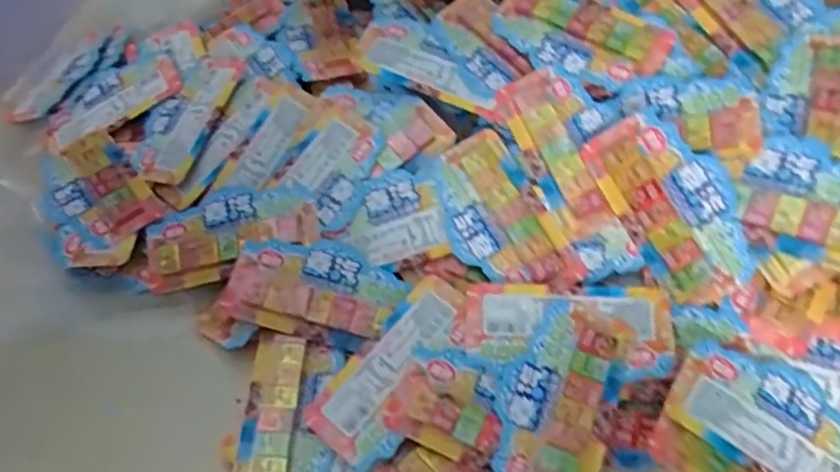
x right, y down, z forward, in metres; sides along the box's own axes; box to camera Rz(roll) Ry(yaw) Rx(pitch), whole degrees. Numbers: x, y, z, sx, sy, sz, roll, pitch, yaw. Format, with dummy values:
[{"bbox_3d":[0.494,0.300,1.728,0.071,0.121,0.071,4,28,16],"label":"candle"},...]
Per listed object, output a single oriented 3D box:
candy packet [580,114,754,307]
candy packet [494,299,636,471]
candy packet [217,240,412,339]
[{"bbox_3d":[0.186,-0.022,0.457,0.077,0.016,0.145,-33,81,24],"label":"candy packet"},{"bbox_3d":[0.094,0.118,0.431,0.073,0.015,0.146,16,74,10],"label":"candy packet"},{"bbox_3d":[-0.083,0.042,0.494,0.136,0.015,0.072,19,66,3],"label":"candy packet"}]

